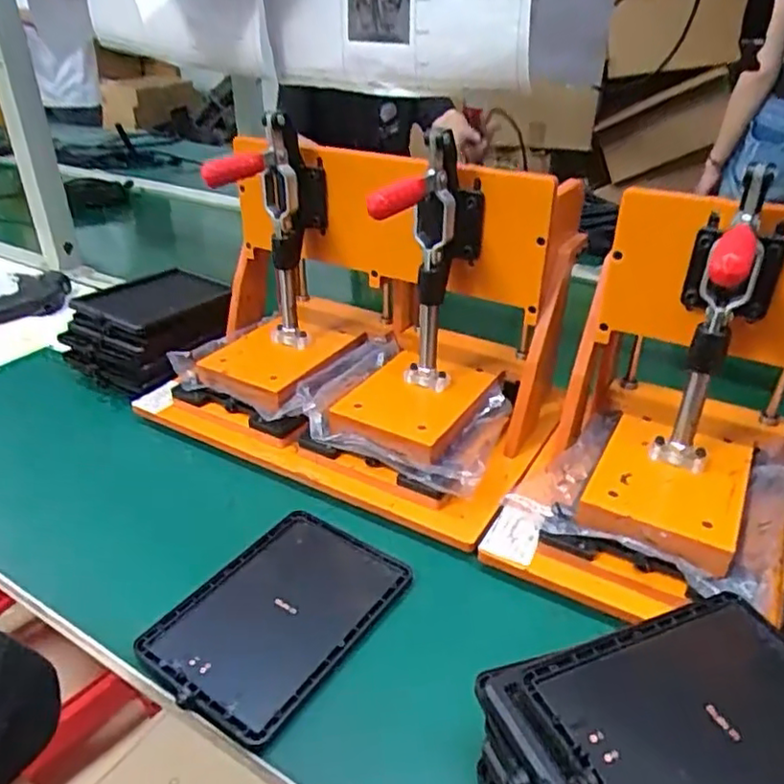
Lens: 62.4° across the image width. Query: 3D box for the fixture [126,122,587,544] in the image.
[{"bbox_3d":[-0.031,-0.084,0.597,0.378,0.244,0.236,18,36,27],"label":"fixture"}]

